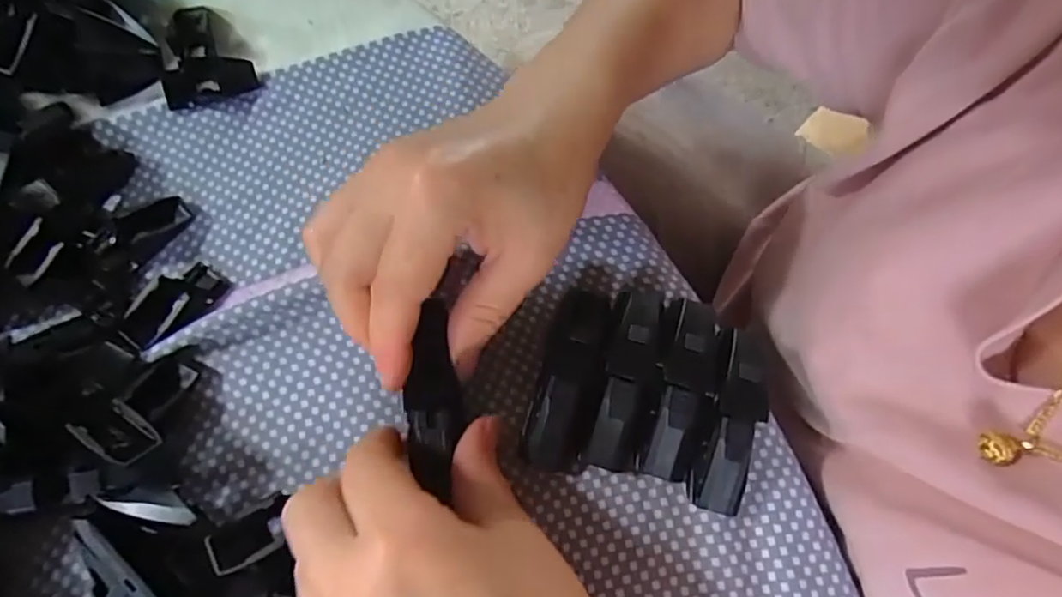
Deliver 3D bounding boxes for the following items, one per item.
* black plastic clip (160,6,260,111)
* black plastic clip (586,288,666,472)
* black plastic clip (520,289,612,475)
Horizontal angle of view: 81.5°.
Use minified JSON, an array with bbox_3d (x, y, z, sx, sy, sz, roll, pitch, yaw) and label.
[{"bbox_3d":[-0.161,-0.118,0.298,0.040,0.012,0.055,-28,73,-12],"label":"black plastic clip"},{"bbox_3d":[0.041,0.029,0.245,0.024,0.019,0.077,13,70,3],"label":"black plastic clip"},{"bbox_3d":[0.016,0.029,0.245,0.025,0.018,0.076,12,69,2],"label":"black plastic clip"}]

